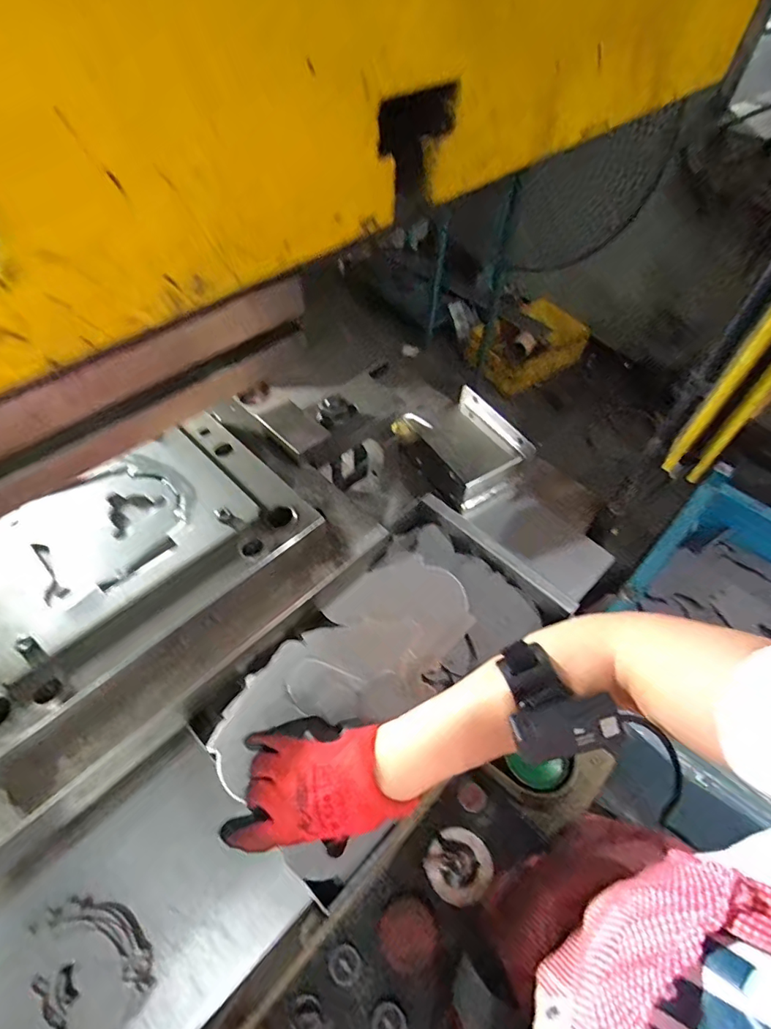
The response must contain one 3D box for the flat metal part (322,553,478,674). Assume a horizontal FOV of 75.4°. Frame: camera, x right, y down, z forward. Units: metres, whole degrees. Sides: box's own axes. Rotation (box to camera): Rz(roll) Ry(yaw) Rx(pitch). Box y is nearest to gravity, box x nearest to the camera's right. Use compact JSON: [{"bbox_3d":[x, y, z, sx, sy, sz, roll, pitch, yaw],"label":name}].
[{"bbox_3d":[0.023,0.105,0.544,0.129,0.009,0.121,-39,82,-22],"label":"flat metal part"}]

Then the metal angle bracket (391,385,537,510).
[{"bbox_3d":[0.117,-0.107,0.764,0.148,0.060,0.169,-29,60,-22],"label":"metal angle bracket"}]

